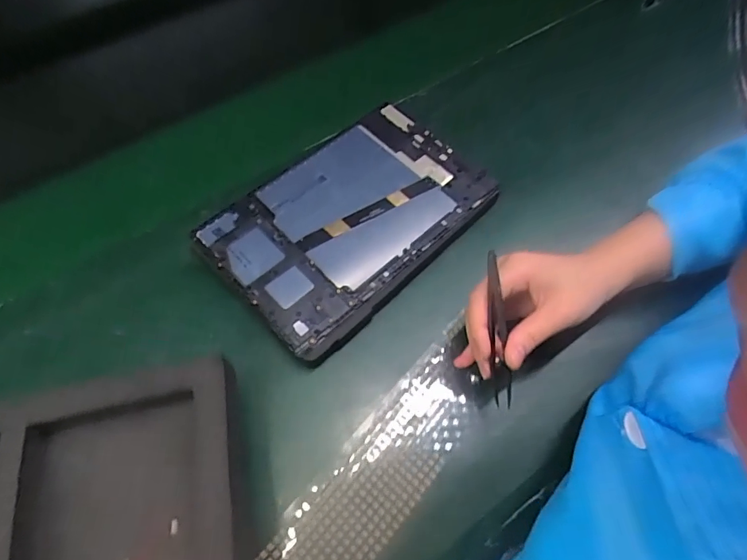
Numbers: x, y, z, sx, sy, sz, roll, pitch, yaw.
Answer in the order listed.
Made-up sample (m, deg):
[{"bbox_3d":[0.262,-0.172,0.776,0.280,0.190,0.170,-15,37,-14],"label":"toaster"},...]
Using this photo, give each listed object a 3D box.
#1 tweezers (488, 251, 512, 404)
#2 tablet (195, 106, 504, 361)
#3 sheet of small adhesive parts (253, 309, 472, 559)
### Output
[{"bbox_3d":[0.089,0.035,0.325,0.016,0.116,0.017,-9,17,-8],"label":"tweezers"},{"bbox_3d":[-0.019,-0.059,0.399,0.232,0.011,0.153,-40,70,-20],"label":"tablet"},{"bbox_3d":[0.007,0.133,0.323,0.063,0.010,0.233,39,69,18],"label":"sheet of small adhesive parts"}]

